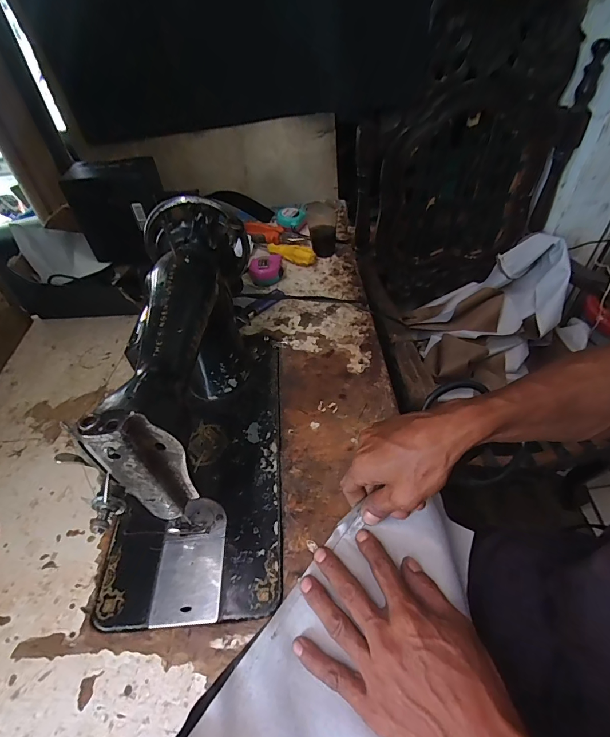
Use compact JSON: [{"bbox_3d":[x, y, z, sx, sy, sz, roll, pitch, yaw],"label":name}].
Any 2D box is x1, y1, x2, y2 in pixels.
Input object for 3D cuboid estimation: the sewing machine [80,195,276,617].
[{"bbox_3d":[-0.128,0.015,0.403,0.171,0.198,0.407,-5,47,1],"label":"sewing machine"}]

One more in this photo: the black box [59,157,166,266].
[{"bbox_3d":[-0.333,-0.289,0.687,0.145,0.151,0.087,-2,46,1],"label":"black box"}]

